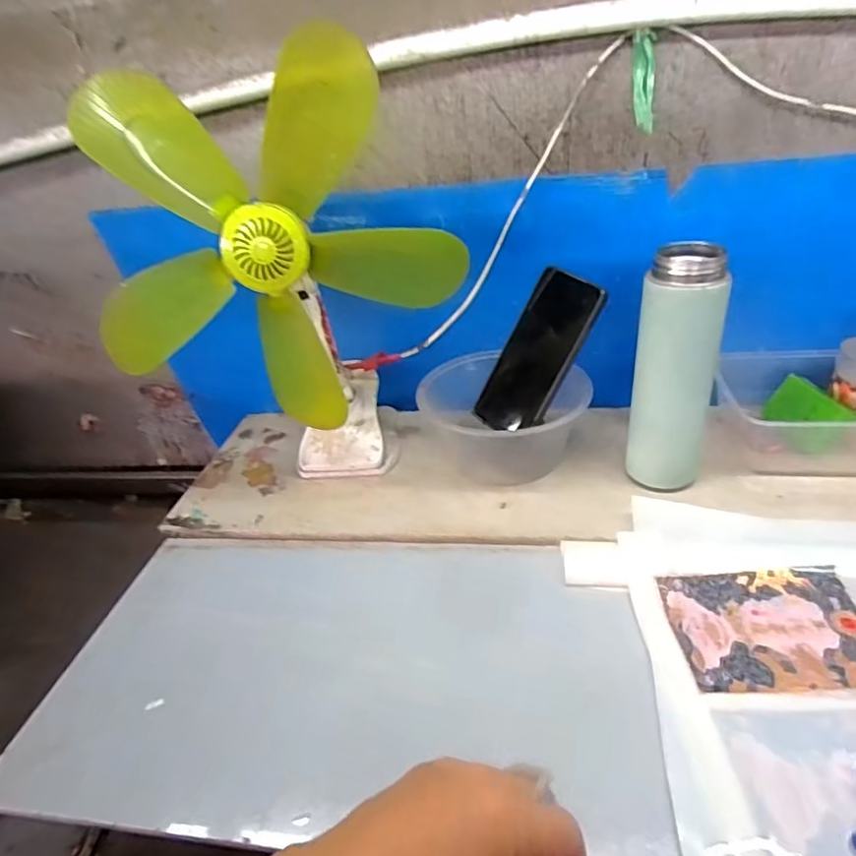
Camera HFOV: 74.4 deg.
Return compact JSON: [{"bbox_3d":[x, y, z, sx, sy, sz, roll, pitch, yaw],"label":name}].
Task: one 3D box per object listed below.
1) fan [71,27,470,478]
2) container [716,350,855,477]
[{"bbox_3d":[-0.121,-0.101,0.494,0.270,0.367,0.106,-22,37,-19],"label":"fan"},{"bbox_3d":[0.400,-0.025,0.535,0.218,0.071,0.127,-1,35,10],"label":"container"}]

